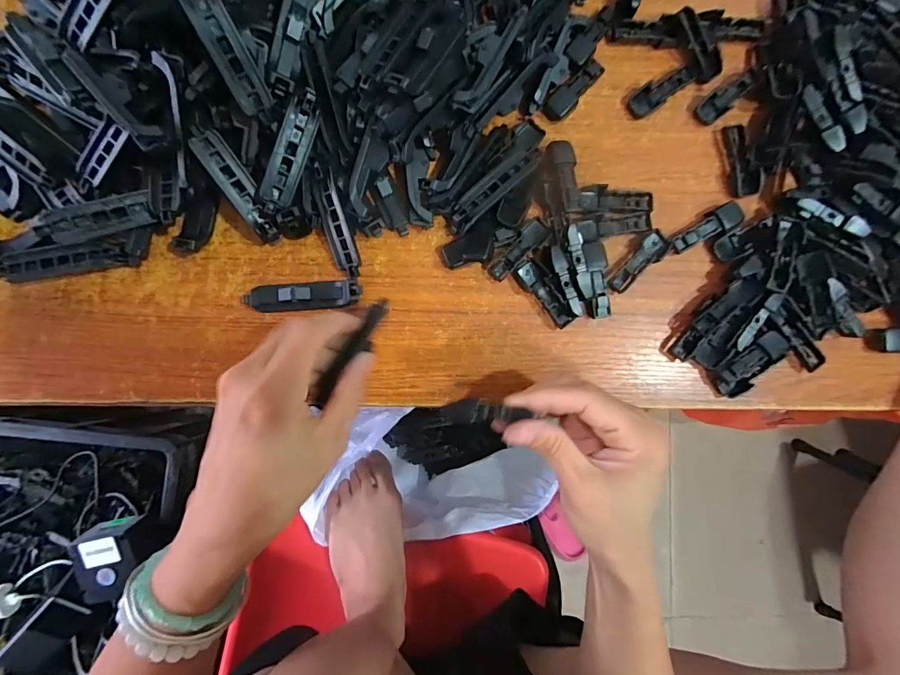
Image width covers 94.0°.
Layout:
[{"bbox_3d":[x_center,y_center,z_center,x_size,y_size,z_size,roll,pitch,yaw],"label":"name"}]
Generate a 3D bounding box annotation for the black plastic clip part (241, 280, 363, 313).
[{"bbox_3d":[-0.095,-0.026,0.273,0.073,0.016,0.016,-4,88,-4],"label":"black plastic clip part"}]

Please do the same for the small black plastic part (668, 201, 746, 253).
[{"bbox_3d":[0.178,-0.075,0.290,0.054,0.009,0.016,-30,89,-4],"label":"small black plastic part"}]

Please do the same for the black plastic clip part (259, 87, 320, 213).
[{"bbox_3d":[-0.095,-0.112,0.255,0.015,0.019,0.071,21,85,-1],"label":"black plastic clip part"}]

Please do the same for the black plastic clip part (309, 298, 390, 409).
[{"bbox_3d":[-0.058,0.009,0.247,0.014,0.009,0.072,34,83,1],"label":"black plastic clip part"}]

